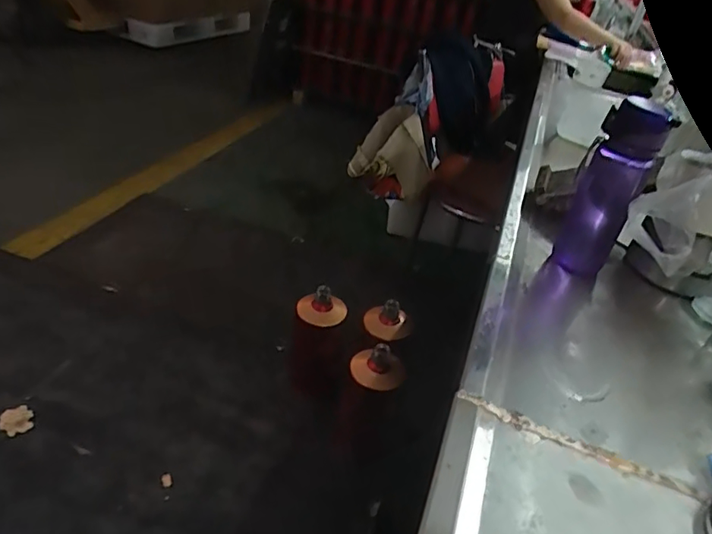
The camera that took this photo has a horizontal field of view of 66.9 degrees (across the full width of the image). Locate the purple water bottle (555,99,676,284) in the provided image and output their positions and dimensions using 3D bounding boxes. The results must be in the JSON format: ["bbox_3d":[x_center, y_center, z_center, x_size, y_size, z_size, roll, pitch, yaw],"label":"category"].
[{"bbox_3d":[0.325,-0.087,0.703,0.077,0.231,0.065,21,37,21],"label":"purple water bottle"}]

